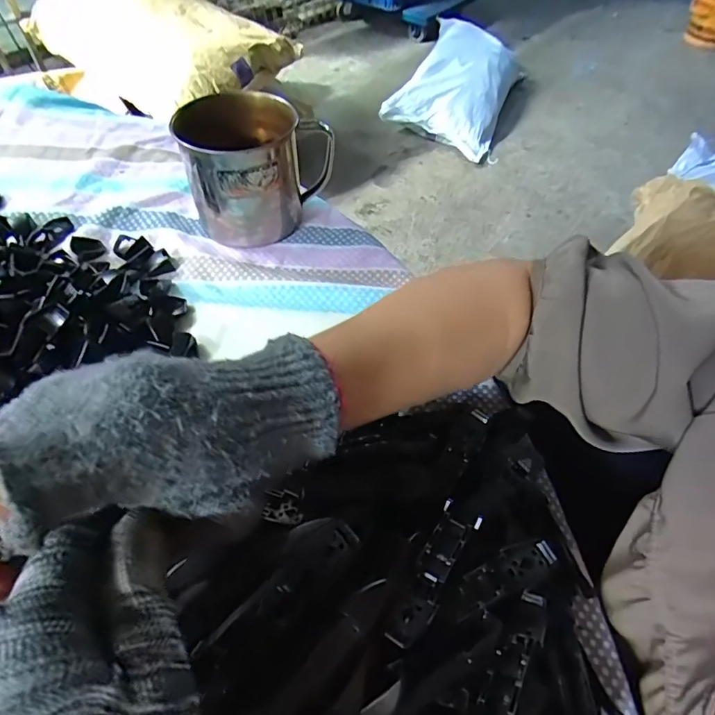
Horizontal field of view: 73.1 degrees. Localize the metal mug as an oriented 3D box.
[{"bbox_3d":[-0.084,-0.158,0.394,0.111,0.083,0.088,-29,60,-21],"label":"metal mug"}]

